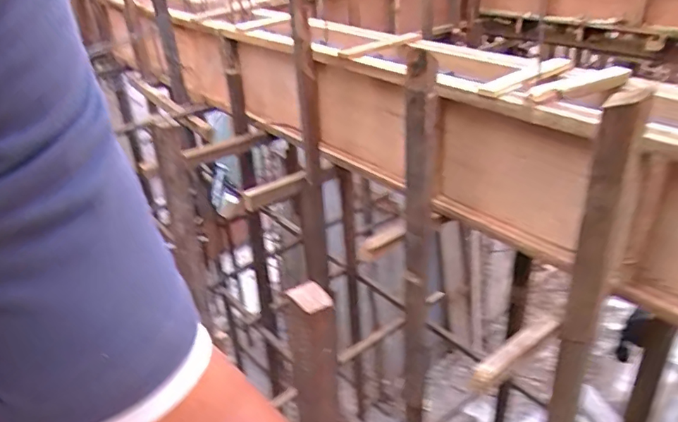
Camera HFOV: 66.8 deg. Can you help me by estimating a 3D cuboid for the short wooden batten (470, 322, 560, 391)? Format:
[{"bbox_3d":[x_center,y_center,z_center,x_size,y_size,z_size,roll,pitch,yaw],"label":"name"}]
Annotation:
[{"bbox_3d":[0.373,0.295,1.083,0.267,0.034,0.039,-21,35,-29],"label":"short wooden batten"}]

